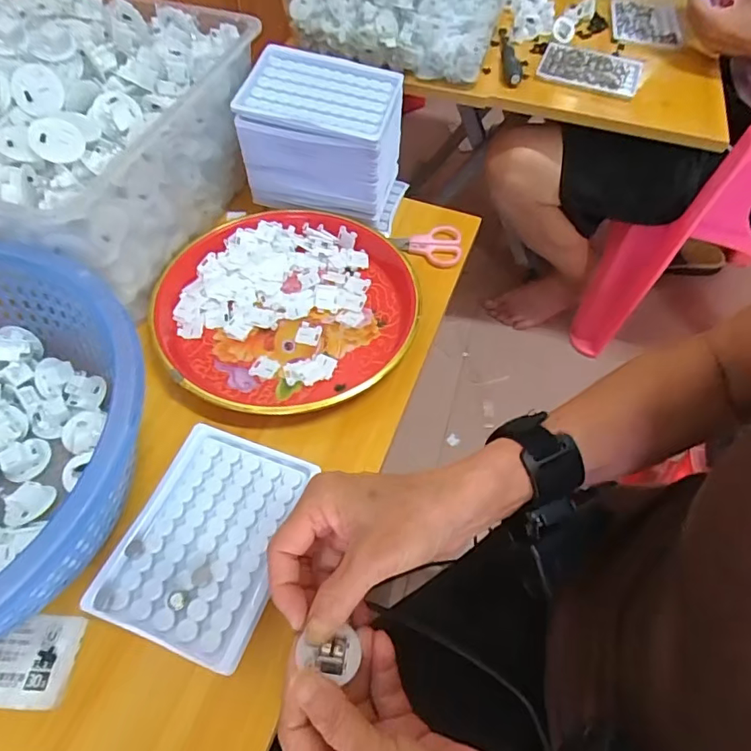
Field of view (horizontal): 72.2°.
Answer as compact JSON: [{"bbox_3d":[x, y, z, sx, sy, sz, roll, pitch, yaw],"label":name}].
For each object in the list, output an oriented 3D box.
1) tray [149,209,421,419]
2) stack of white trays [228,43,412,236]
[{"bbox_3d":[-0.074,-0.062,0.446,0.202,0.028,0.222,1,57,-2],"label":"tray"},{"bbox_3d":[-0.045,-0.219,0.496,0.140,0.117,0.099,12,57,5],"label":"stack of white trays"}]

